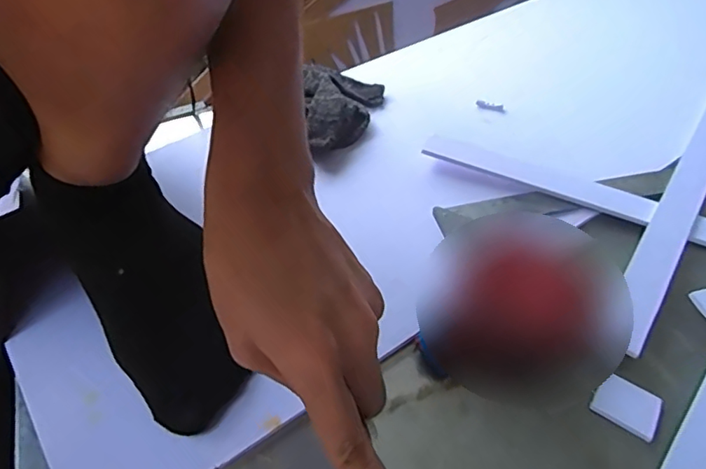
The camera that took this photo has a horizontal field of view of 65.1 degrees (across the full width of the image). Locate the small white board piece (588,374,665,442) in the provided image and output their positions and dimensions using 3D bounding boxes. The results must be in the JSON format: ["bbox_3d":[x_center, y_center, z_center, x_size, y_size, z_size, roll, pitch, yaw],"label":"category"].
[{"bbox_3d":[0.166,0.103,0.334,0.036,0.004,0.029,28,54,22],"label":"small white board piece"}]

